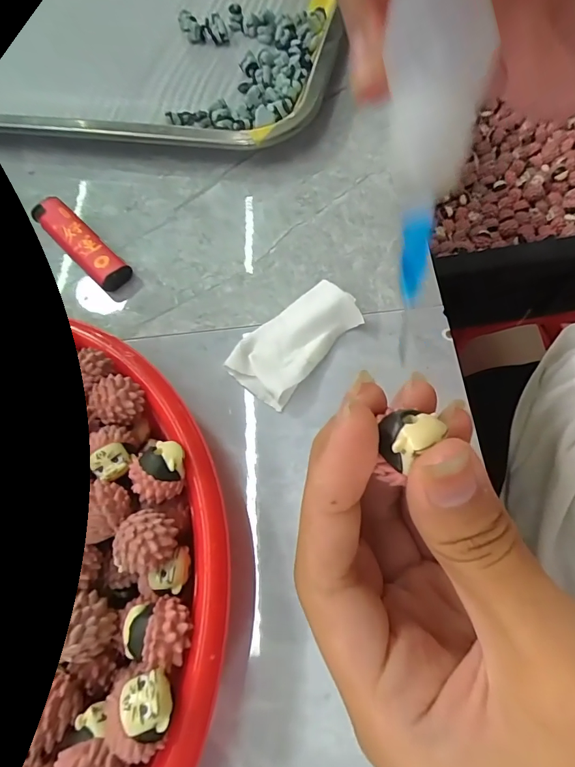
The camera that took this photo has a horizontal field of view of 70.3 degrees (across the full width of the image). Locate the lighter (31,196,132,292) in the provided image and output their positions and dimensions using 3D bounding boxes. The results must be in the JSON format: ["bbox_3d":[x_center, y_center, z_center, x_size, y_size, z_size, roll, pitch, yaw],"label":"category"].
[{"bbox_3d":[-0.115,-0.078,0.227,0.019,0.011,0.076,-43,69,-12],"label":"lighter"}]

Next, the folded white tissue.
[{"bbox_3d":[0.002,-0.021,0.188,0.035,0.016,0.059,39,76,20],"label":"folded white tissue"}]

